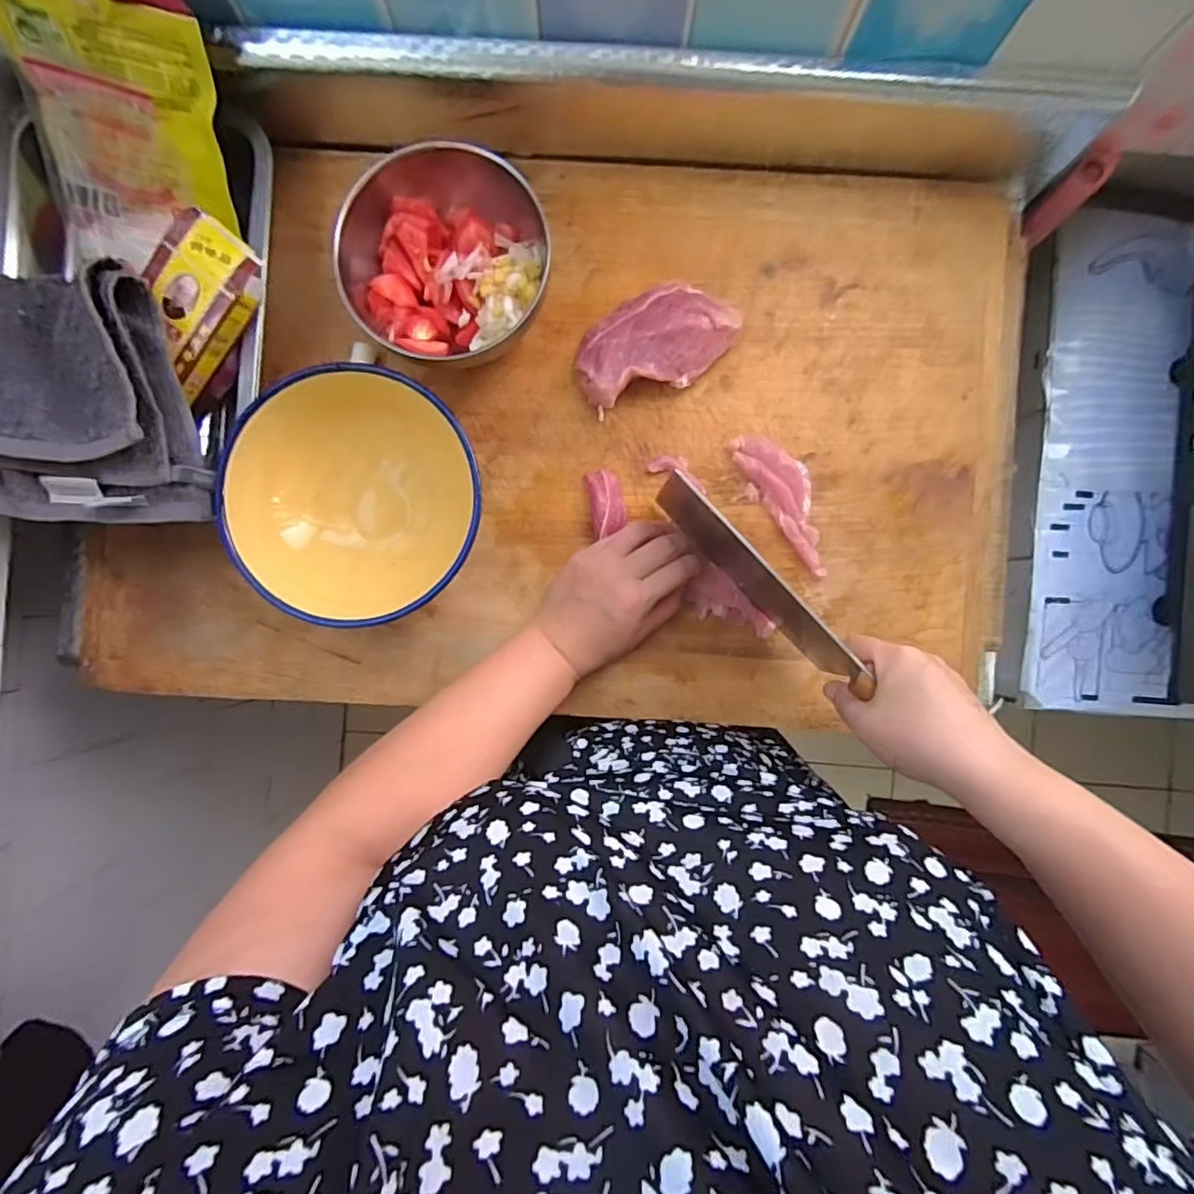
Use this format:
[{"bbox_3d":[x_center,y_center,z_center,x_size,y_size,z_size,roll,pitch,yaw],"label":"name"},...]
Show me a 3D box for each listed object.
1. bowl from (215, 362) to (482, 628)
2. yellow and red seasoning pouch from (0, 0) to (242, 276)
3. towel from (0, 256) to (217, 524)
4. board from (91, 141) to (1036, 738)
[{"bbox_3d":[-0.168,-0.071,0.427,0.168,0.060,0.173,0,91,0],"label":"bowl"},{"bbox_3d":[-0.320,-0.330,0.389,0.128,0.036,0.191,5,132,-2],"label":"yellow and red seasoning pouch"},{"bbox_3d":[-0.359,-0.134,0.398,0.172,0.051,0.163,-1,90,1],"label":"towel"},{"bbox_3d":[-0.022,-0.124,0.464,0.717,0.037,0.433,3,91,0],"label":"board"}]

